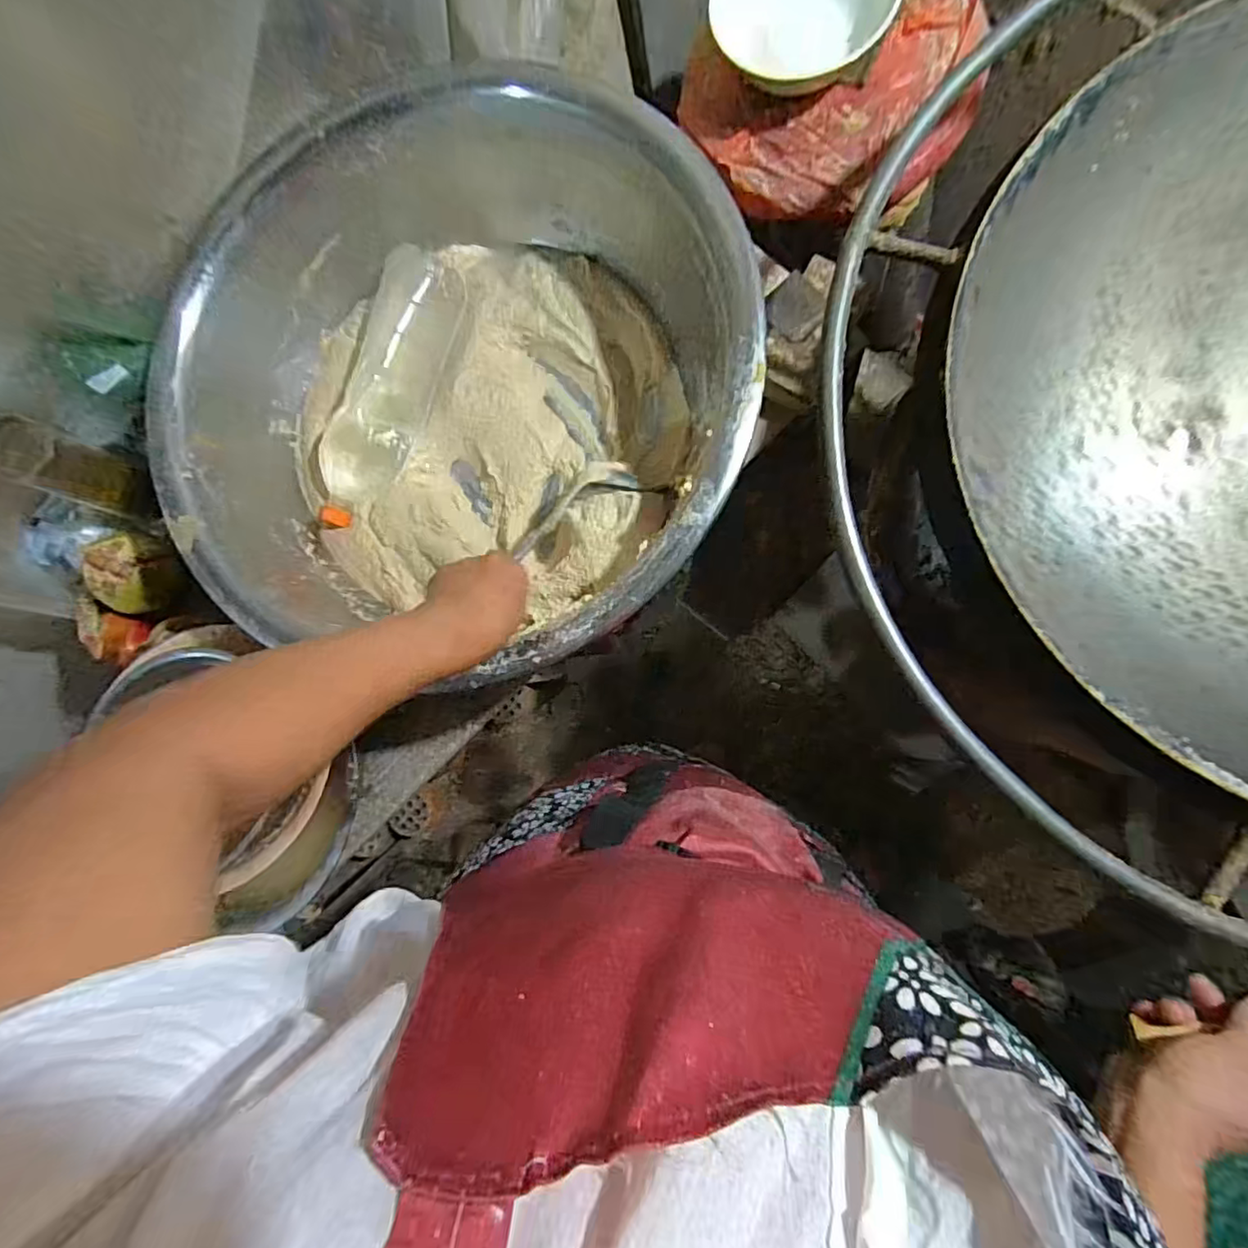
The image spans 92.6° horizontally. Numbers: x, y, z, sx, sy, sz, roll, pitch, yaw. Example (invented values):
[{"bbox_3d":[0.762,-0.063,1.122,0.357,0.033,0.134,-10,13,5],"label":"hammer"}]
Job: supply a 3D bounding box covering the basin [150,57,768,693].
[{"bbox_3d":[-0.167,-0.238,0.635,0.569,0.182,0.577,-1,83,6],"label":"basin"}]

